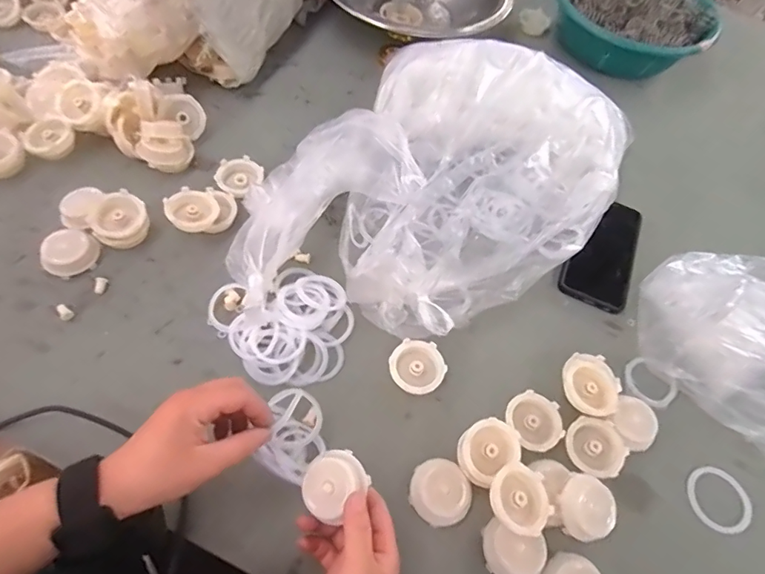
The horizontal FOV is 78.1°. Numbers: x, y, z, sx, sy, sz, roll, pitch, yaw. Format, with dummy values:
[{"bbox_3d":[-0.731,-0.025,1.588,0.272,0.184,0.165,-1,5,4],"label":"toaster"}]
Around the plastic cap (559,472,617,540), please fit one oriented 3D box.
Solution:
[{"bbox_3d":[0.175,0.192,0.411,0.046,0.023,0.049,3,61,-6],"label":"plastic cap"}]

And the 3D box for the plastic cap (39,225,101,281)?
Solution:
[{"bbox_3d":[-0.326,-0.039,0.486,0.047,0.022,0.052,38,63,13],"label":"plastic cap"}]

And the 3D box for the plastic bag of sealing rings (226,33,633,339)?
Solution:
[{"bbox_3d":[0.069,-0.109,0.509,0.316,0.093,0.430,31,62,10],"label":"plastic bag of sealing rings"}]

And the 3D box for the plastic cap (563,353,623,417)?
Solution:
[{"bbox_3d":[0.208,0.095,0.465,0.056,0.014,0.065,17,60,2],"label":"plastic cap"}]

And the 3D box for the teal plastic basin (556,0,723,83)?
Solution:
[{"bbox_3d":[0.391,-0.434,0.757,0.254,0.082,0.223,37,69,13],"label":"teal plastic basin"}]

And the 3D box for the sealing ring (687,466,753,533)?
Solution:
[{"bbox_3d":[0.319,0.201,0.446,0.053,0.007,0.058,-1,63,3],"label":"sealing ring"}]

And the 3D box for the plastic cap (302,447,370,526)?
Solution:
[{"bbox_3d":[-0.039,0.153,0.371,0.041,0.015,0.048,37,75,24],"label":"plastic cap"}]

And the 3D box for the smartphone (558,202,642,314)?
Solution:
[{"bbox_3d":[0.268,-0.047,0.573,0.077,0.016,0.158,23,61,5],"label":"smartphone"}]

